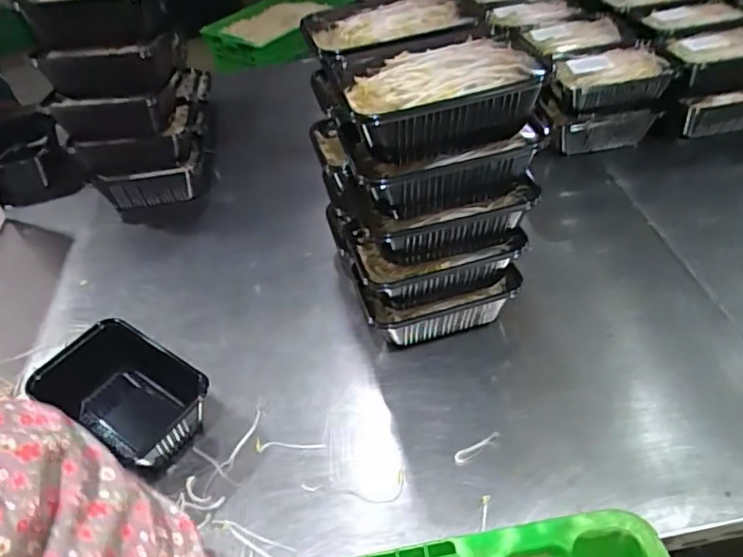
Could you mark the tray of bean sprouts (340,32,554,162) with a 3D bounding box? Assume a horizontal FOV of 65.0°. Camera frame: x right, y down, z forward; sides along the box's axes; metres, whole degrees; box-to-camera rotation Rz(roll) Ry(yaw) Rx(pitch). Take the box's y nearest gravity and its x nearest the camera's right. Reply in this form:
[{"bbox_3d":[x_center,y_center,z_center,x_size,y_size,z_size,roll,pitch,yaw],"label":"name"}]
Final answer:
[{"bbox_3d":[0.062,-0.163,0.539,0.170,0.067,0.127,-13,44,-5],"label":"tray of bean sprouts"}]

